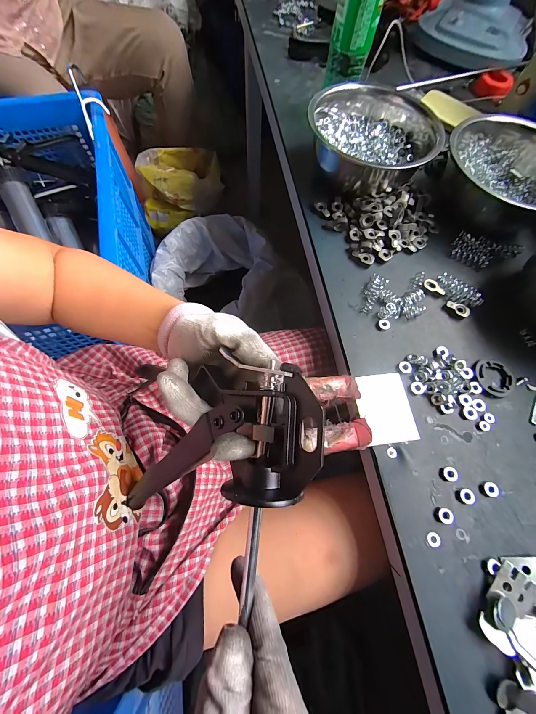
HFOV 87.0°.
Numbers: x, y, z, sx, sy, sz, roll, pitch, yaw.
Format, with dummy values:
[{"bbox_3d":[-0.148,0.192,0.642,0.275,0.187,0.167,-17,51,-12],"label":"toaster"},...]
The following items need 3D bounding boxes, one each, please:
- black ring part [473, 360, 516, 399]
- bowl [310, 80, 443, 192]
[{"bbox_3d":[0.265,0.024,0.331,0.047,0.005,0.046,1,67,-3],"label":"black ring part"},{"bbox_3d":[0.151,-0.318,0.412,0.181,0.070,0.160,30,69,9],"label":"bowl"}]

